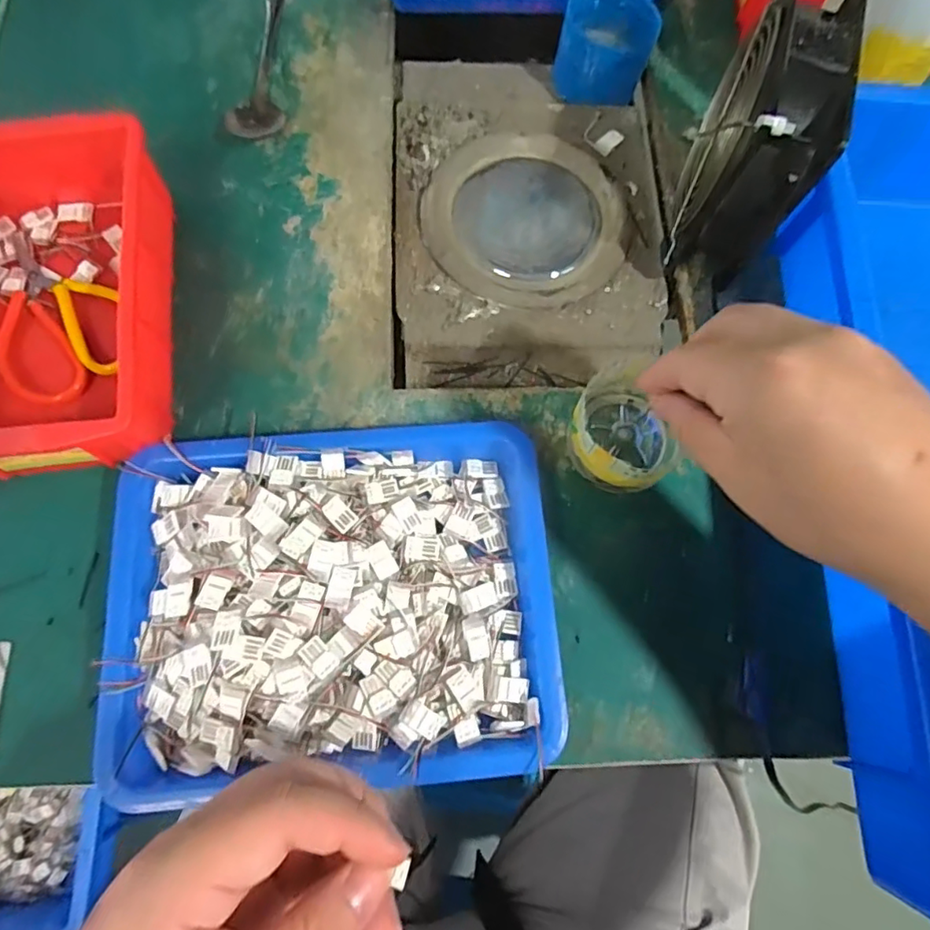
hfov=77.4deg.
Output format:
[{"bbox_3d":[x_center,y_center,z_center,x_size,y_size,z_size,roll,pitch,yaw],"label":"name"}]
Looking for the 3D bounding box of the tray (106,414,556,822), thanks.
[{"bbox_3d":[-0.062,0.066,0.292,0.210,0.037,0.172,-4,73,-3],"label":"tray"}]

